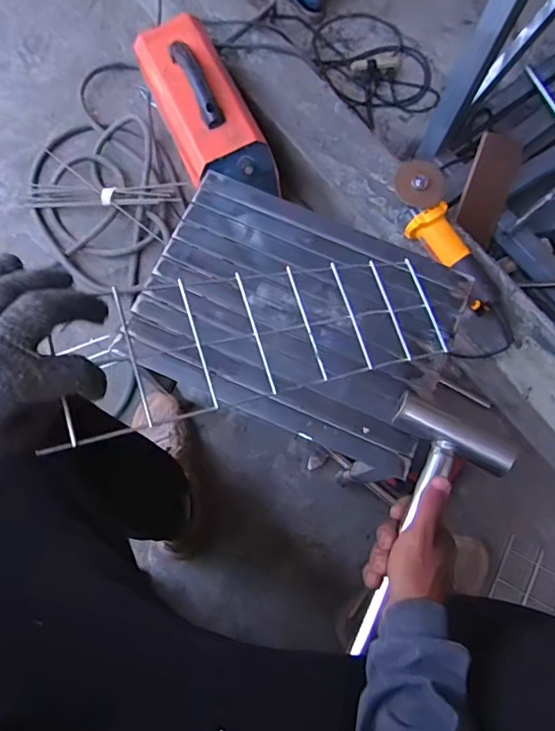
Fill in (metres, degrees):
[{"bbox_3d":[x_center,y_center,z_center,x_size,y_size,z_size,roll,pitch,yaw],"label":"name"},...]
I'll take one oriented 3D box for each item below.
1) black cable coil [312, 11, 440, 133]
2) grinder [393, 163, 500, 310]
[{"bbox_3d":[0.296,-0.909,1.482,0.305,0.040,0.444,-36,79,-12],"label":"black cable coil"},{"bbox_3d":[0.308,-0.233,0.864,0.091,0.092,0.285,-35,79,-12],"label":"grinder"}]

